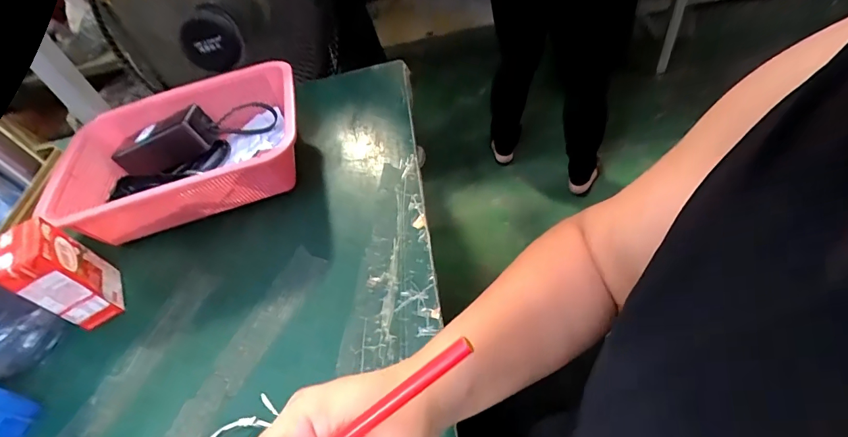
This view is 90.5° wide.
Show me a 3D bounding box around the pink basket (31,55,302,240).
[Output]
[{"bbox_3d":[-0.298,-0.091,0.531,0.302,0.092,0.209,-17,49,-1],"label":"pink basket"}]

